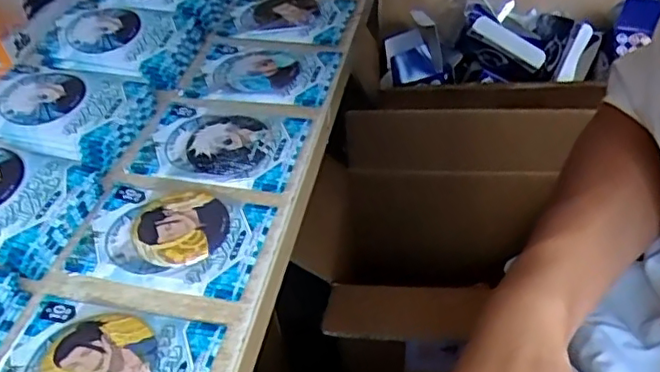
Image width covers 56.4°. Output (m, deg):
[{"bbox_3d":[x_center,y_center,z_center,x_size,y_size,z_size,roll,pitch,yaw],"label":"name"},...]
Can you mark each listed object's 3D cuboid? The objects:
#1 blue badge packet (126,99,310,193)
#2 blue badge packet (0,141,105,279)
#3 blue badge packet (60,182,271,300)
[{"bbox_3d":[-0.072,-0.027,0.402,0.105,0.010,0.072,7,48,14],"label":"blue badge packet"},{"bbox_3d":[-0.196,0.007,0.359,0.100,0.026,0.075,13,49,19],"label":"blue badge packet"},{"bbox_3d":[-0.091,0.027,0.353,0.104,0.009,0.071,6,47,13],"label":"blue badge packet"}]

